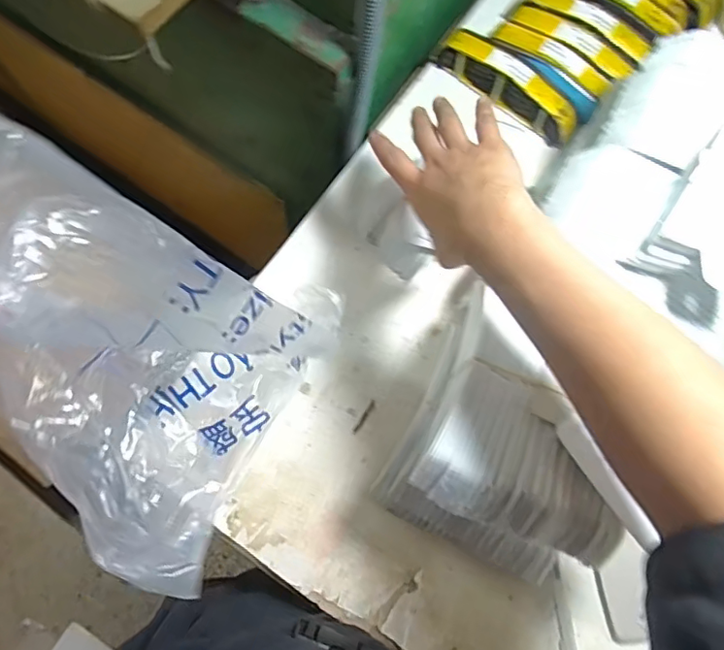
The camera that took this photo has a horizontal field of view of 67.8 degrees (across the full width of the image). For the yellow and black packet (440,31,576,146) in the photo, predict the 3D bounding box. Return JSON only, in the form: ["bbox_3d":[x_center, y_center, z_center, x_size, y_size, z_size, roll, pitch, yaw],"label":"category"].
[{"bbox_3d":[0.164,-0.267,0.600,0.173,0.045,0.030,42,78,8],"label":"yellow and black packet"}]

